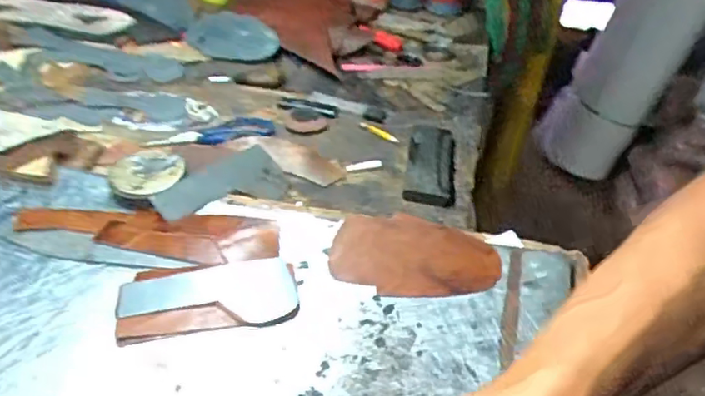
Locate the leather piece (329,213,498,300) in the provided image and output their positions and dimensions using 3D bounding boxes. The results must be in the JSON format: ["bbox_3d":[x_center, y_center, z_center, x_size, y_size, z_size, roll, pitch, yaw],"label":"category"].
[{"bbox_3d":[0.055,0.051,0.561,0.147,0.014,0.097,0,37,-3],"label":"leather piece"}]

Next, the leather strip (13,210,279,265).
[{"bbox_3d":[-0.197,0.035,0.575,0.252,0.010,0.067,7,40,-1],"label":"leather strip"}]

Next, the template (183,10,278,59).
[{"bbox_3d":[-0.205,-0.263,0.992,0.116,0.016,0.187,-40,52,-22],"label":"template"}]

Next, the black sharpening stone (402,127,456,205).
[{"bbox_3d":[0.093,-0.045,0.718,0.054,0.022,0.154,10,40,3],"label":"black sharpening stone"}]

